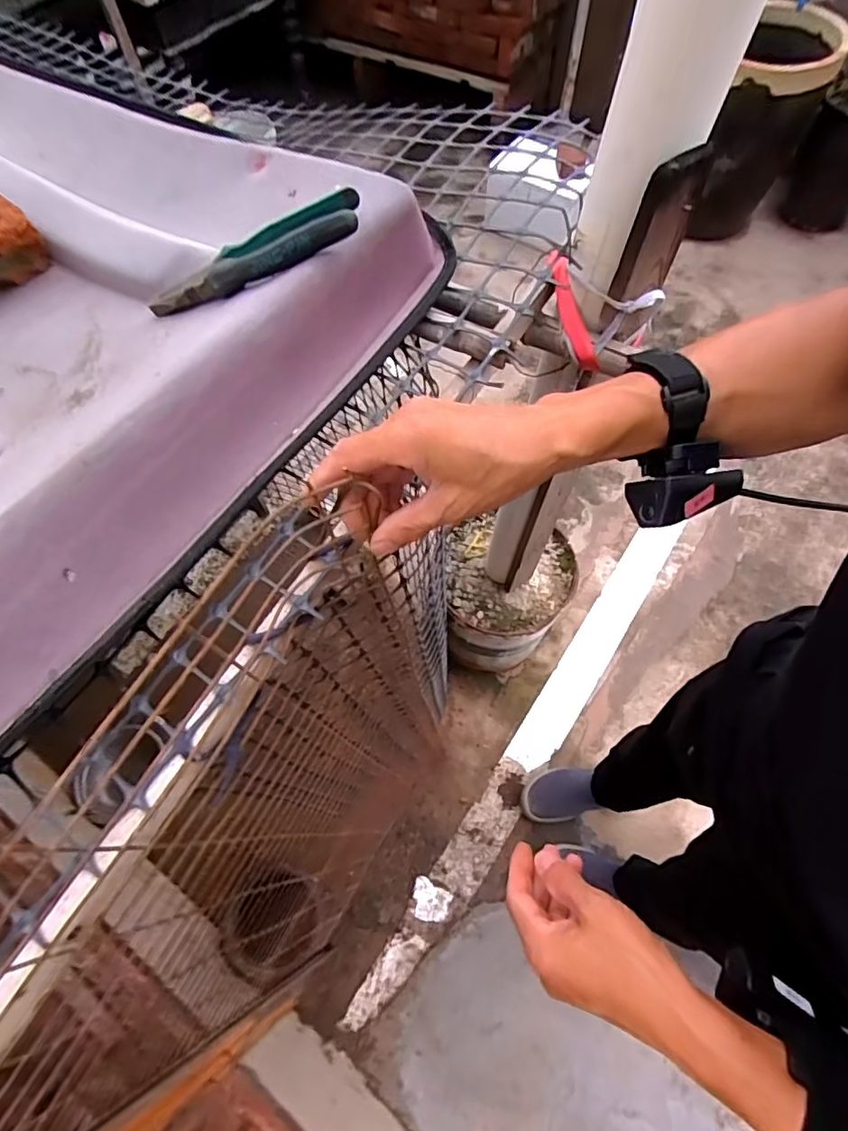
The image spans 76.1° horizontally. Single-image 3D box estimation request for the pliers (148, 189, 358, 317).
[{"bbox_3d":[-0.141,-0.242,0.431,0.199,0.019,0.049,-12,61,22],"label":"pliers"}]

